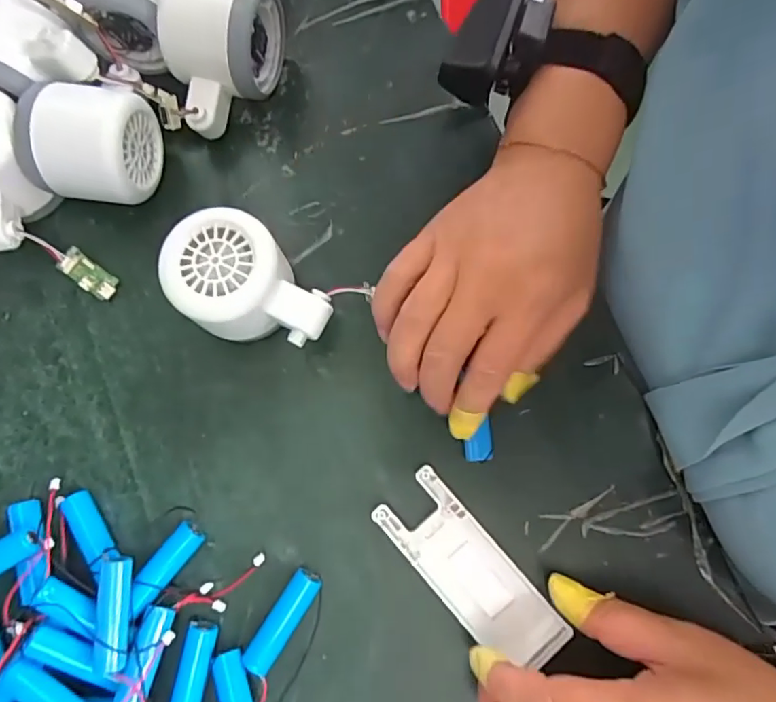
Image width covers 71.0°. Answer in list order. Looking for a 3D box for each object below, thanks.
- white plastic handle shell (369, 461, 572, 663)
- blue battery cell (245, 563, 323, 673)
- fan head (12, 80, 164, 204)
[{"bbox_3d":[0.042,0.111,0.274,0.041,0.012,0.105,-43,82,-9],"label":"white plastic handle shell"},{"bbox_3d":[-0.053,0.134,0.272,0.014,0.013,0.050,32,79,7],"label":"blue battery cell"},{"bbox_3d":[-0.165,-0.114,0.300,0.066,0.055,0.056,3,78,1],"label":"fan head"}]

